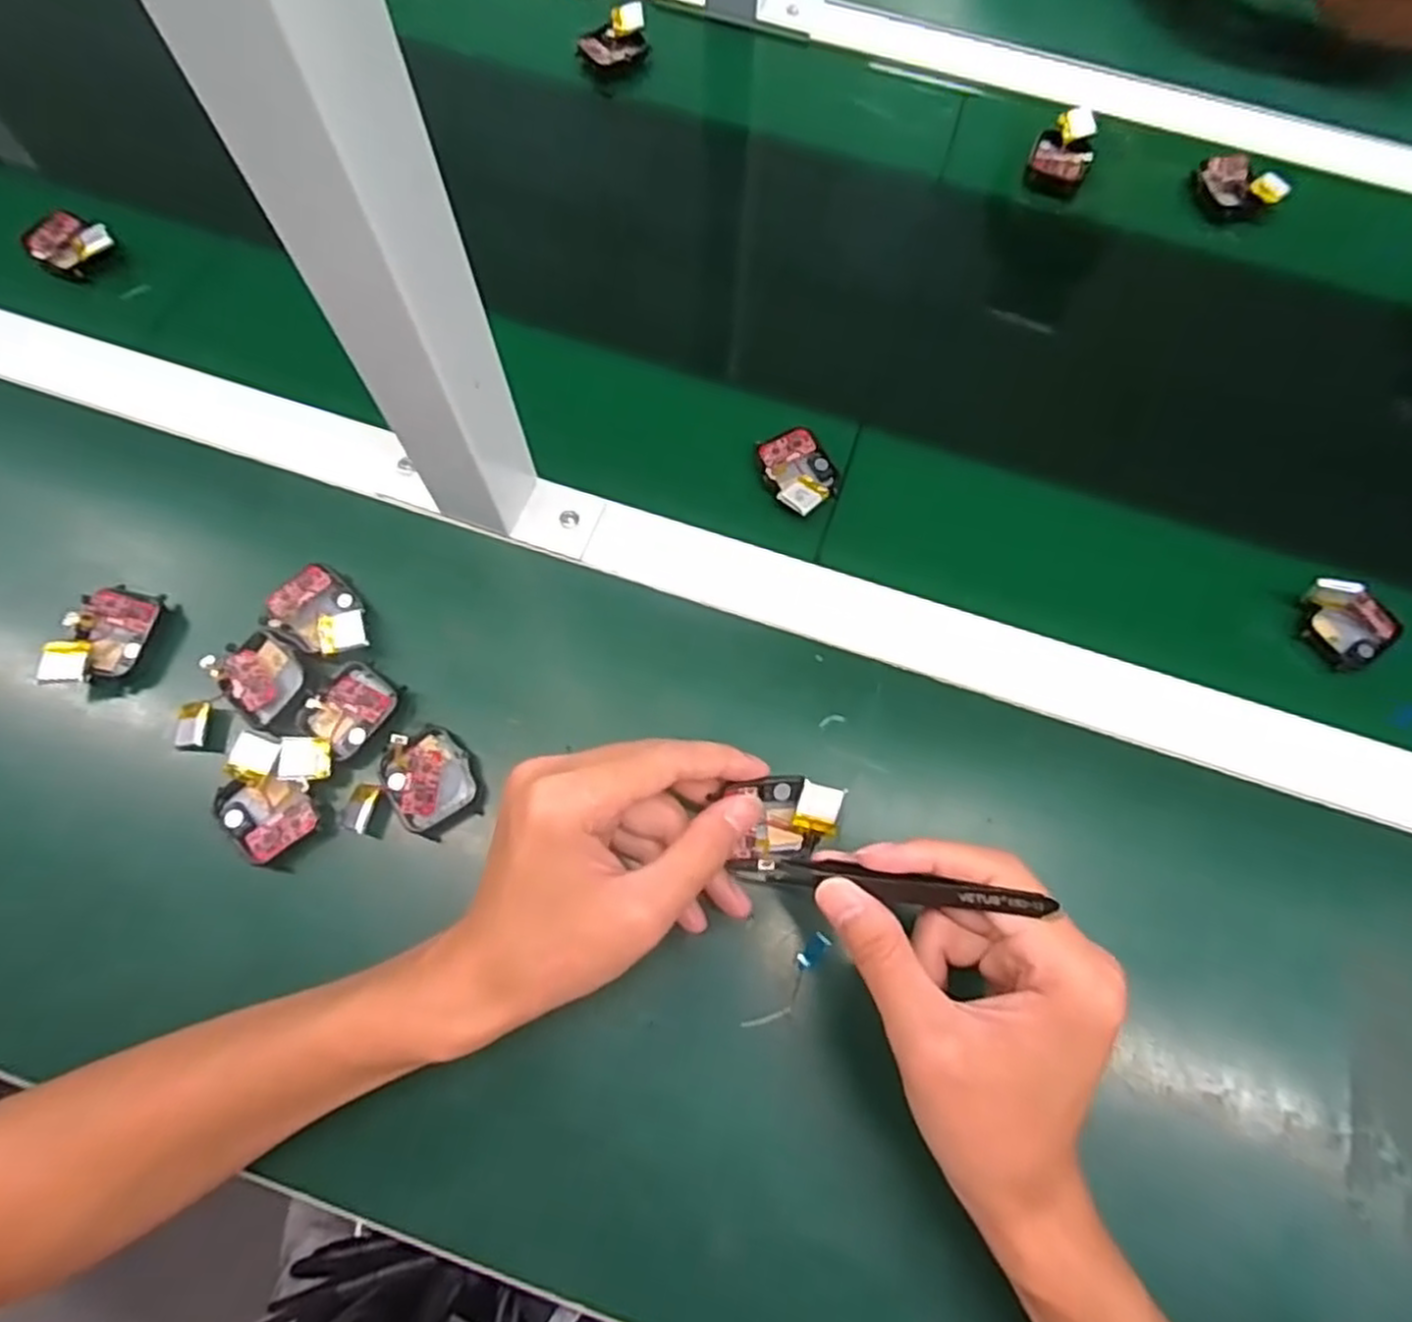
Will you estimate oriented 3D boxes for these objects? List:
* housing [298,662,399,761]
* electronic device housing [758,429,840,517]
[{"bbox_3d":[-0.169,0.024,0.360,0.035,0.011,0.040,36,74,11],"label":"housing"},{"bbox_3d":[0.052,-0.105,0.414,0.039,0.010,0.052,-27,73,-10],"label":"electronic device housing"}]

